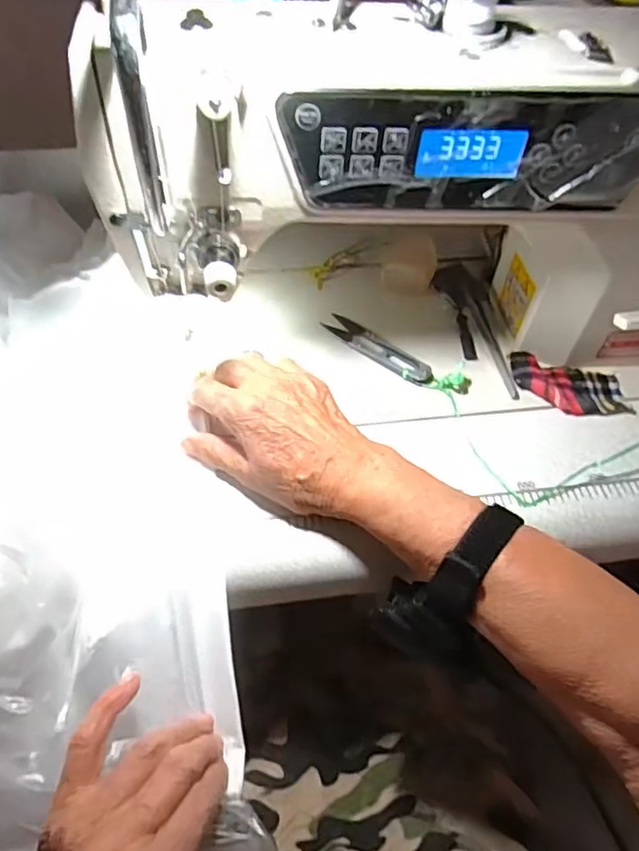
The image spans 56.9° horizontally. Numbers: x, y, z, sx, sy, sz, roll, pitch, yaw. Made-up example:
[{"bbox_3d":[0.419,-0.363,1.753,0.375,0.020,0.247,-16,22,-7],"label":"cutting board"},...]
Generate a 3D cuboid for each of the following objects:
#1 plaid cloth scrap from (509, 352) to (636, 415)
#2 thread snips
[{"bbox_3d":[0.189,-0.030,0.446,0.085,0.010,0.049,9,52,4],"label":"plaid cloth scrap"},{"bbox_3d":[0.046,-0.061,0.462,0.097,0.007,0.025,37,59,23],"label":"thread snips"}]

